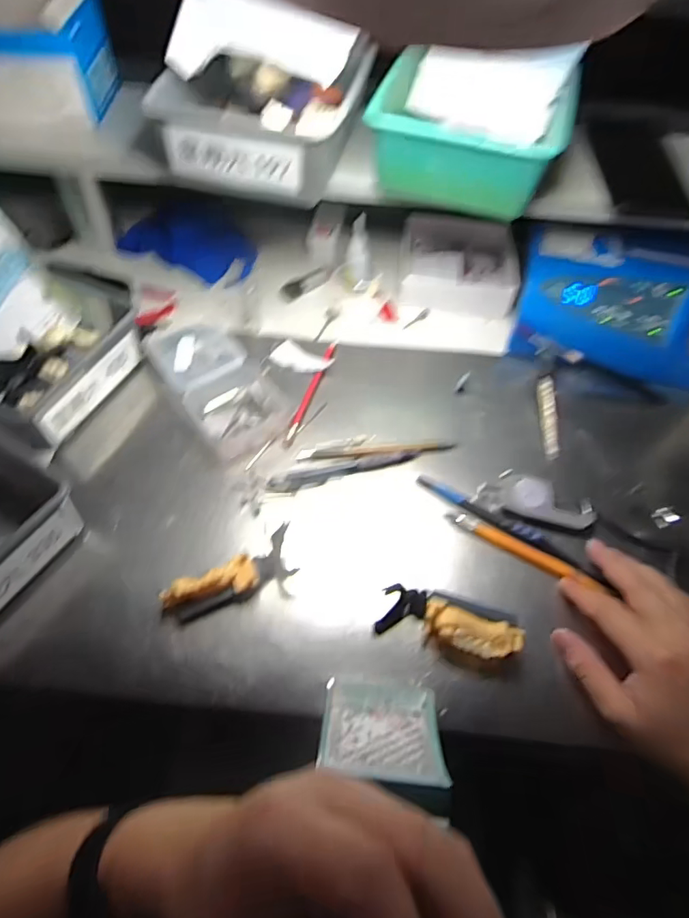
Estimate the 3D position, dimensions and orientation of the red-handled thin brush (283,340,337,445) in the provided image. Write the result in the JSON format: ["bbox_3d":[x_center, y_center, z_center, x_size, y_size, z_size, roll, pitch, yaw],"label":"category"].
[{"bbox_3d":[-0.031,-0.073,0.515,0.010,0.011,0.150,16,58,7],"label":"red-handled thin brush"}]

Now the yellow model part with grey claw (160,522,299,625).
[{"bbox_3d":[-0.087,0.094,0.394,0.104,0.028,0.049,-20,61,-15],"label":"yellow model part with grey claw"}]

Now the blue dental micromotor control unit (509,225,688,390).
[{"bbox_3d":[0.295,-0.159,0.535,0.218,0.096,0.133,9,58,3],"label":"blue dental micromotor control unit"}]

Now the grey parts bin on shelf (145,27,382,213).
[{"bbox_3d":[-0.072,-0.303,0.454,0.162,0.078,0.146,14,58,6],"label":"grey parts bin on shelf"}]

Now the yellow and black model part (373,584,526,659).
[{"bbox_3d":[0.078,0.120,0.380,0.100,0.034,0.034,14,58,6],"label":"yellow and black model part"}]

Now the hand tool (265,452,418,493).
[{"bbox_3d":[0.002,0.008,0.461,0.141,0.013,0.013,-14,59,-11],"label":"hand tool"}]

